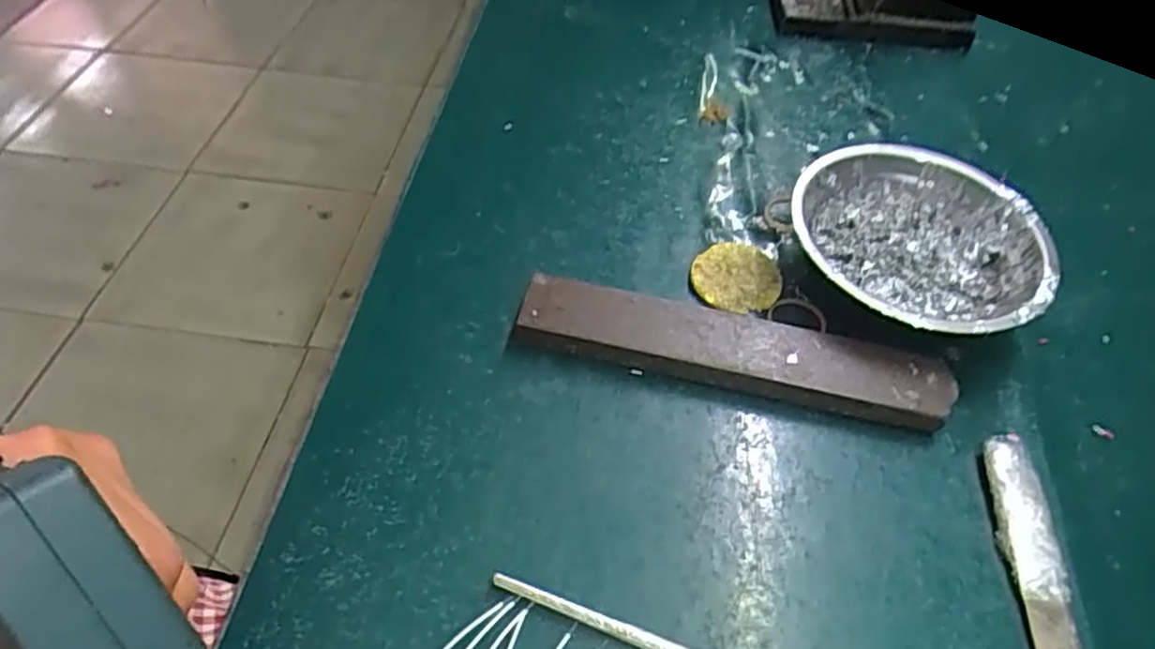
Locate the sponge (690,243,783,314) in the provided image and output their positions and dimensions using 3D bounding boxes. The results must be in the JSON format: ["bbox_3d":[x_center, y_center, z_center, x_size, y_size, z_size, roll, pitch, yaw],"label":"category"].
[{"bbox_3d":[0.082,-0.025,0.363,0.044,0.007,0.045,2,52,-3],"label":"sponge"}]

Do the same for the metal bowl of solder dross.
[{"bbox_3d":[0.167,-0.036,0.355,0.120,0.040,0.115,2,52,-3],"label":"metal bowl of solder dross"}]

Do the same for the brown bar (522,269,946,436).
[{"bbox_3d":[0.070,0.012,0.330,0.195,0.018,0.036,13,53,6],"label":"brown bar"}]

